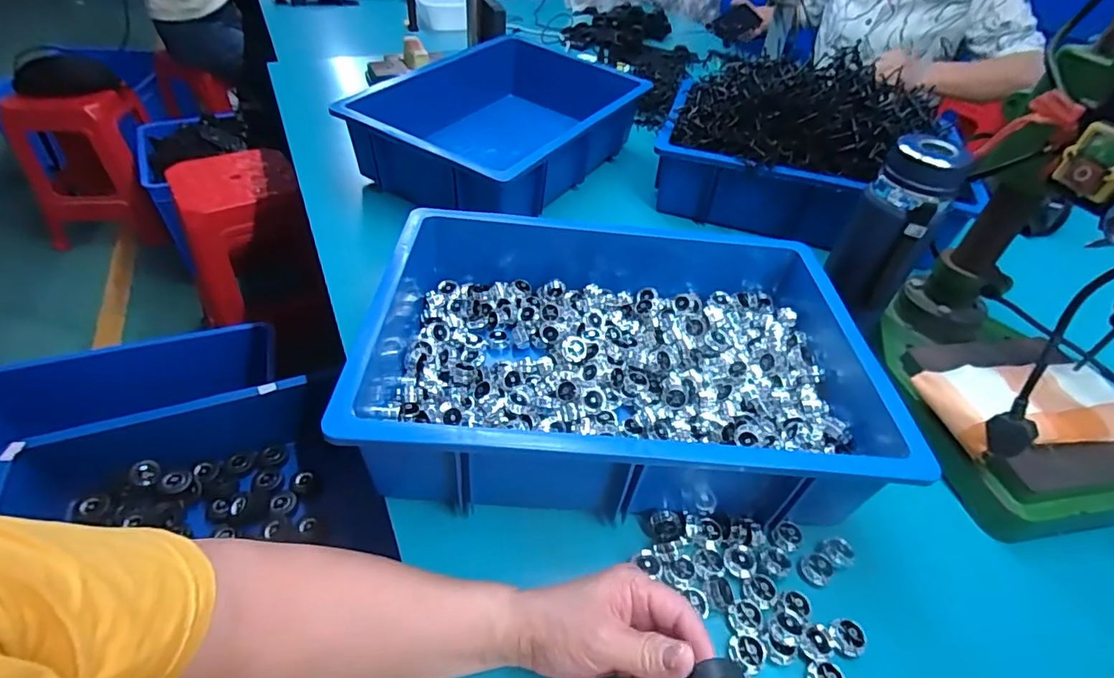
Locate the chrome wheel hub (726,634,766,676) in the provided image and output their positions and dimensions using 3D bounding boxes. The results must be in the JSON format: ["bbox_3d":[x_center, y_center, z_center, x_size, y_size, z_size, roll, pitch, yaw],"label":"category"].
[{"bbox_3d":[0.133,0.218,0.372,0.024,0.007,0.025,2,44,-2],"label":"chrome wheel hub"}]

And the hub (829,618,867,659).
[{"bbox_3d":[0.211,0.216,0.387,0.019,0.011,0.024,-14,46,-17],"label":"hub"}]

